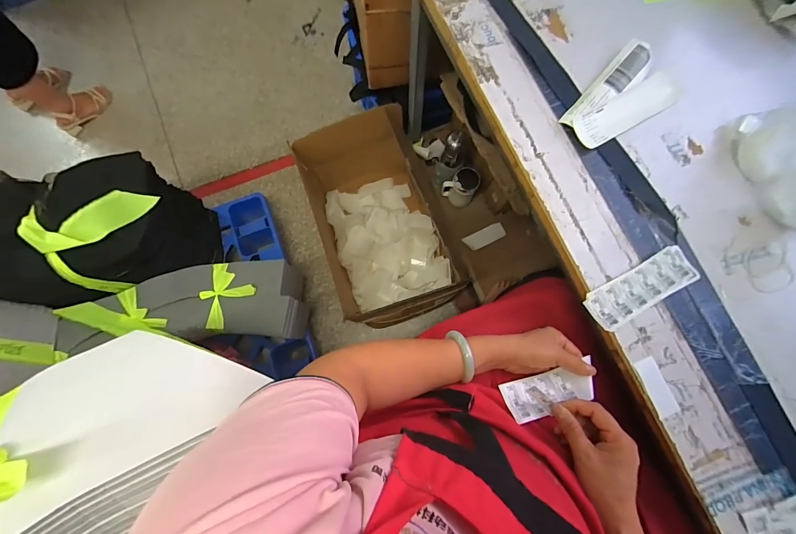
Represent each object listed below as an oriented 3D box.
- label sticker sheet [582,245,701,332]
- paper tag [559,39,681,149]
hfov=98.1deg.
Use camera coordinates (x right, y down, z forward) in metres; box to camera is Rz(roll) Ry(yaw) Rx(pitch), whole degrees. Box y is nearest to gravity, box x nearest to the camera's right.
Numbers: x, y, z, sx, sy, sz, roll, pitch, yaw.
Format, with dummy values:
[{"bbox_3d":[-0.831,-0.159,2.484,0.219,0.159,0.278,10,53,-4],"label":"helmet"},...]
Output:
[{"bbox_3d":[0.344,0.029,0.486,0.163,0.010,0.058,-31,76,-5],"label":"label sticker sheet"},{"bbox_3d":[0.361,-0.264,0.551,0.111,0.018,0.204,42,81,8],"label":"paper tag"}]

